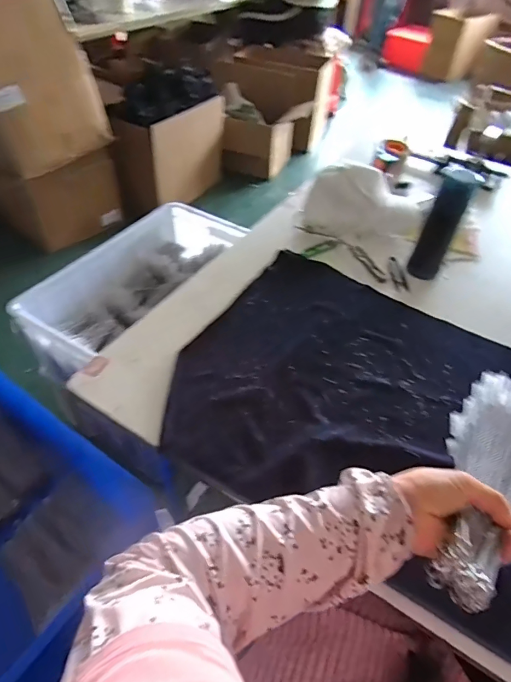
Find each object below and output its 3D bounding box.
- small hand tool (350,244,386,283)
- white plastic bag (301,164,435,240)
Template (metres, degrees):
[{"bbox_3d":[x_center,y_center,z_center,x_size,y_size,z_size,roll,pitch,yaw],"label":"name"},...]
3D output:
[{"bbox_3d":[0.231,-0.160,0.882,0.028,0.009,0.123,-11,50,-15],"label":"small hand tool"},{"bbox_3d":[0.236,-0.297,0.924,0.266,0.117,0.114,4,47,-1],"label":"white plastic bag"}]

